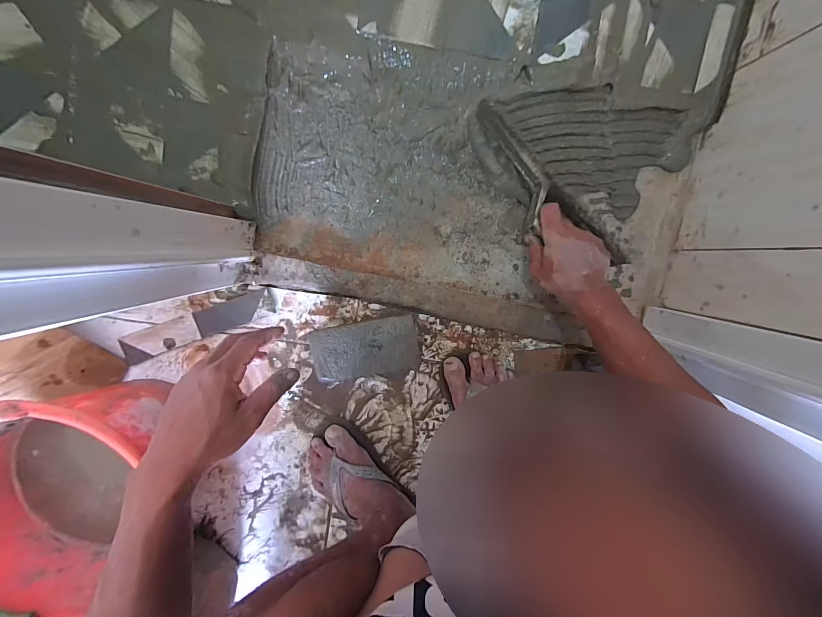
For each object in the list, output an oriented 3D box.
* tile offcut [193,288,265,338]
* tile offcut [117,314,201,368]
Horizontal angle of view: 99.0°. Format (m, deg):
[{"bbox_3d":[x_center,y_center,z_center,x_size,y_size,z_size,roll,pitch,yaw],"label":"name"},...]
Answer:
[{"bbox_3d":[-0.277,0.008,0.547,0.116,0.011,0.041,-20,99,0],"label":"tile offcut"},{"bbox_3d":[-0.391,0.049,0.542,0.125,0.015,0.044,-20,99,0],"label":"tile offcut"}]

